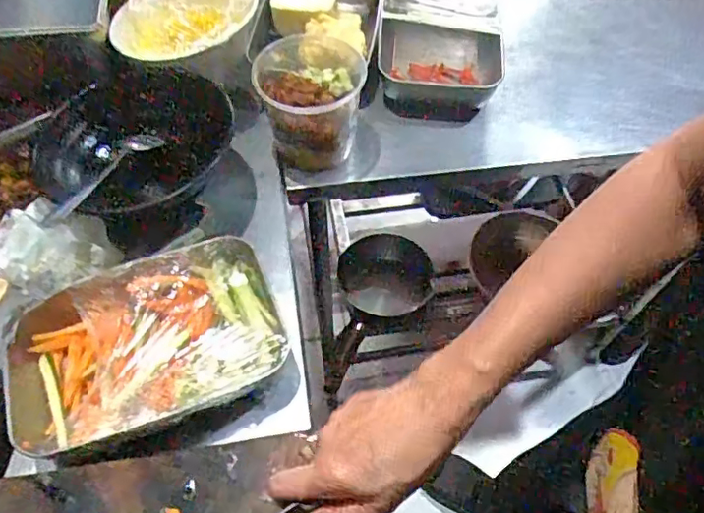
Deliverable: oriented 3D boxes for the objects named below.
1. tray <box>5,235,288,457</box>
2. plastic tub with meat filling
[{"bbox_3d":[-0.178,0.076,0.499,0.232,0.047,0.160,-16,59,-11],"label":"tray"},{"bbox_3d":[-0.044,-0.174,0.636,0.117,0.092,0.129,-7,58,-5],"label":"plastic tub with meat filling"}]

